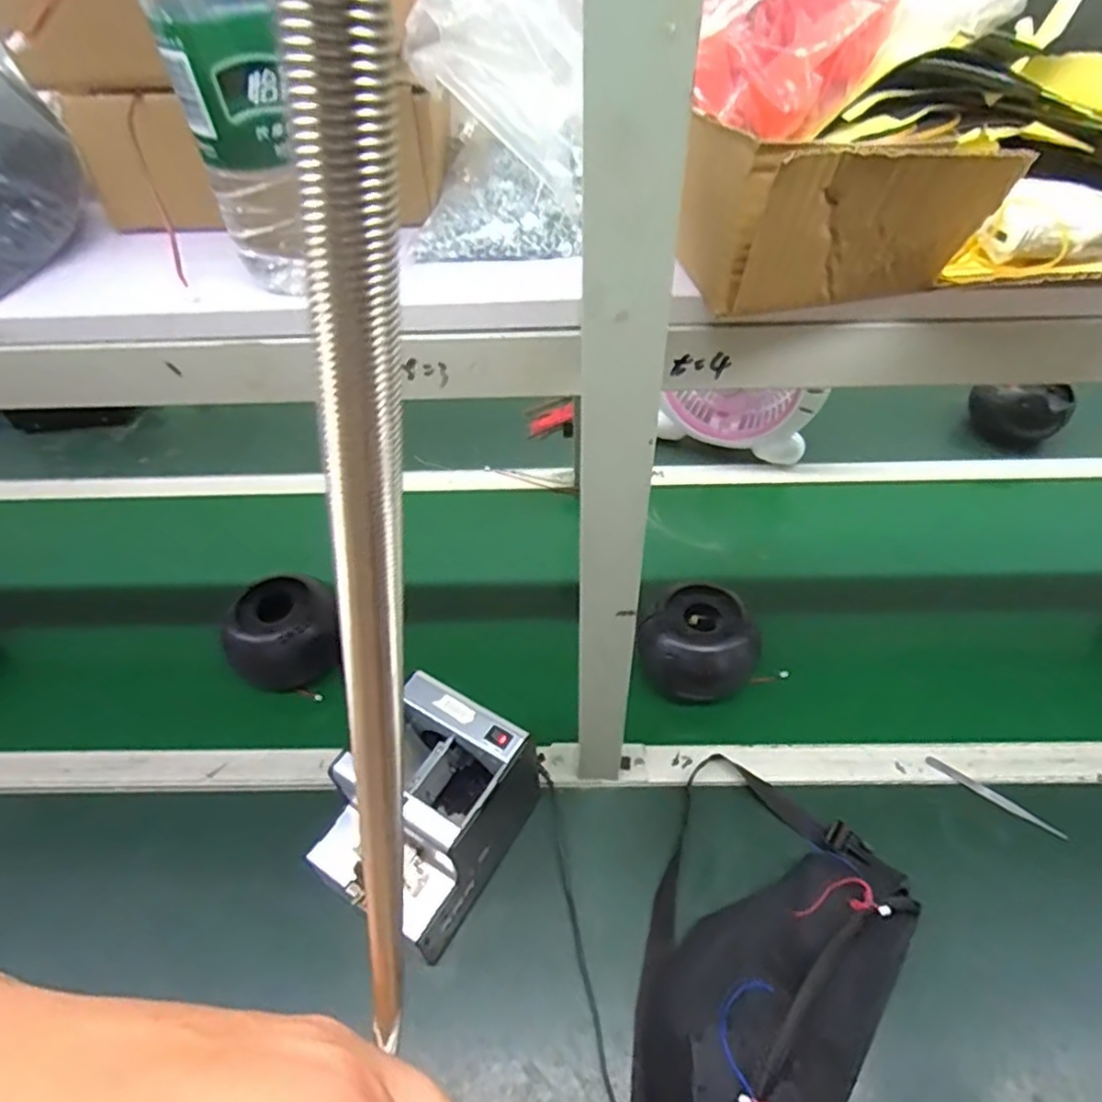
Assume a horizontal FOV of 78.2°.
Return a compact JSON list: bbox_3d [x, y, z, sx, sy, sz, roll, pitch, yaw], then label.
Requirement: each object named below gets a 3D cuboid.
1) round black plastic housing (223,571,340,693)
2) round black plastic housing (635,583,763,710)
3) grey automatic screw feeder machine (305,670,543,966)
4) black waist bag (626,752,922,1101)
[{"bbox_3d":[-0.312,0.089,0.802,0.123,0.090,0.117,-1,48,1],"label":"round black plastic housing"},{"bbox_3d":[0.164,0.111,0.751,0.105,0.098,0.106,-1,48,1],"label":"round black plastic housing"},{"bbox_3d":[-0.111,0.235,0.612,0.130,0.158,0.175,25,54,22],"label":"grey automatic screw feeder machine"},{"bbox_3d":[0.160,0.354,0.550,0.210,0.080,0.374,24,53,21],"label":"black waist bag"}]

